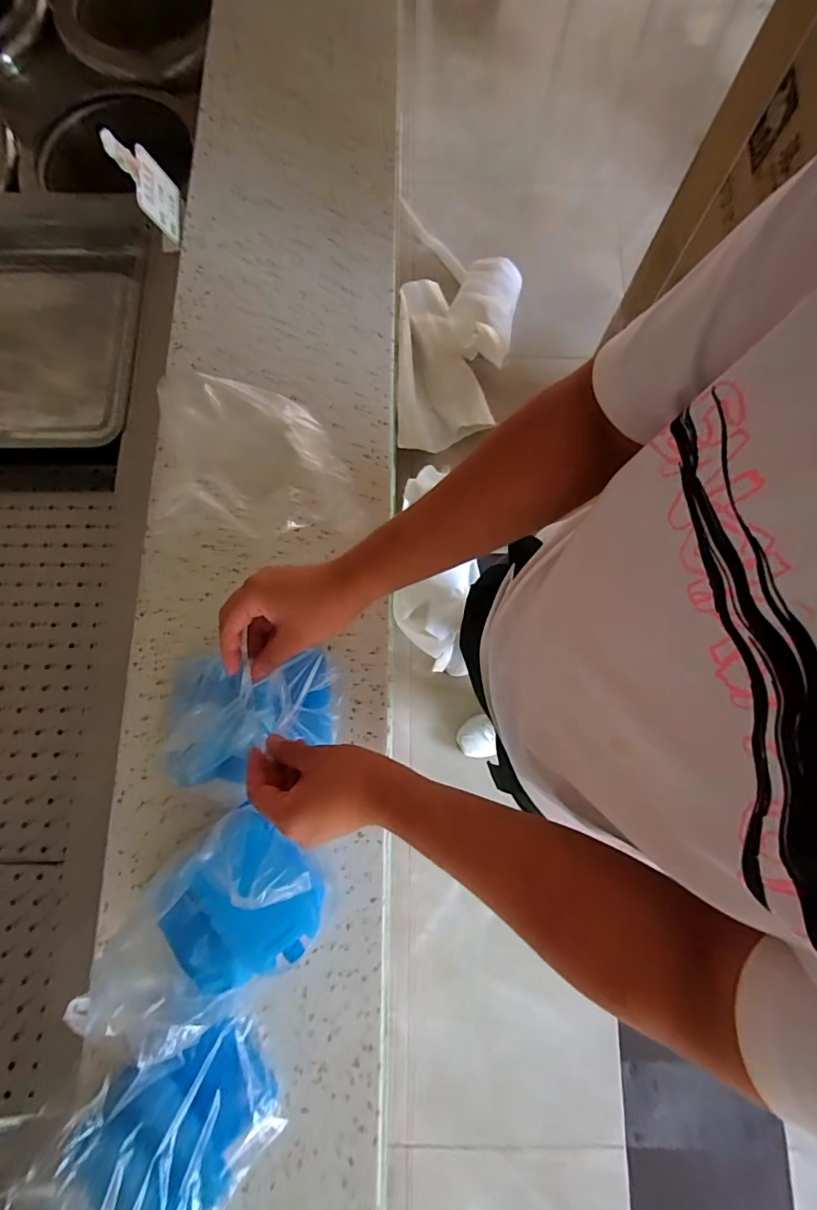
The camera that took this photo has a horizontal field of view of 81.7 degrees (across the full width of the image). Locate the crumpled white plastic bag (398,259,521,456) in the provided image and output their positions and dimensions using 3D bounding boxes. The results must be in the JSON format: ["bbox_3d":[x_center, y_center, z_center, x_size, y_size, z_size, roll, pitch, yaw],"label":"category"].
[{"bbox_3d":[0.152,-0.879,1.681,0.387,0.271,0.579,10,79,1],"label":"crumpled white plastic bag"}]

